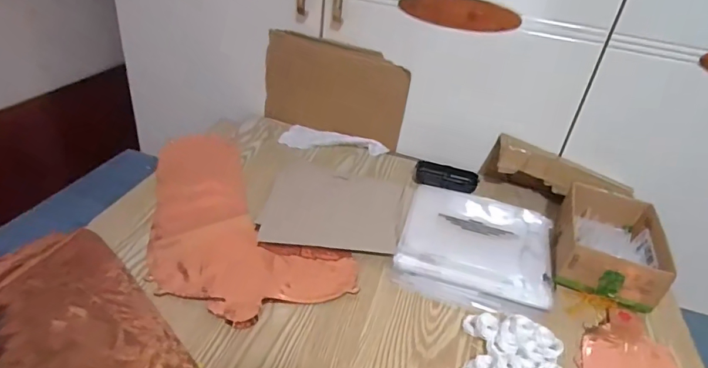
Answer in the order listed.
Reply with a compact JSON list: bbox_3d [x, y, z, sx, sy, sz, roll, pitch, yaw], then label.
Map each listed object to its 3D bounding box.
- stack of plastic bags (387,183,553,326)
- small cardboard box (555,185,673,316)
[{"bbox_3d":[0.178,0.084,0.657,0.209,0.029,0.230,15,33,11],"label":"stack of plastic bags"},{"bbox_3d":[0.369,0.084,0.660,0.127,0.066,0.193,18,33,16],"label":"small cardboard box"}]

